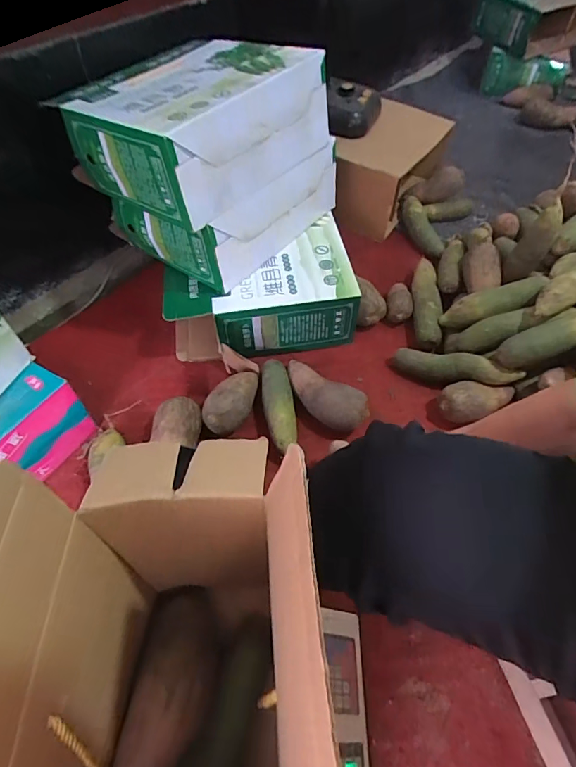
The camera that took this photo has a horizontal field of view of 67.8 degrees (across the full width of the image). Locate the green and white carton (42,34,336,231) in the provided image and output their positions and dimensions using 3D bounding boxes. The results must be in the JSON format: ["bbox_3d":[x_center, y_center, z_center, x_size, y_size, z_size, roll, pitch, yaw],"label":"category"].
[{"bbox_3d":[-0.157,-0.457,0.730,0.310,0.139,0.358,30,60,20],"label":"green and white carton"}]

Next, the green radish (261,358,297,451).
[{"bbox_3d":[-0.017,0.039,0.759,0.054,0.053,0.179,-5,54,-3],"label":"green radish"}]

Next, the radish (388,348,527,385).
[{"bbox_3d":[0.297,-0.028,0.786,0.226,0.051,0.045,8,53,28],"label":"radish"}]

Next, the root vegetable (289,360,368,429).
[{"bbox_3d":[0.060,0.021,0.758,0.182,0.077,0.080,33,61,22],"label":"root vegetable"}]

